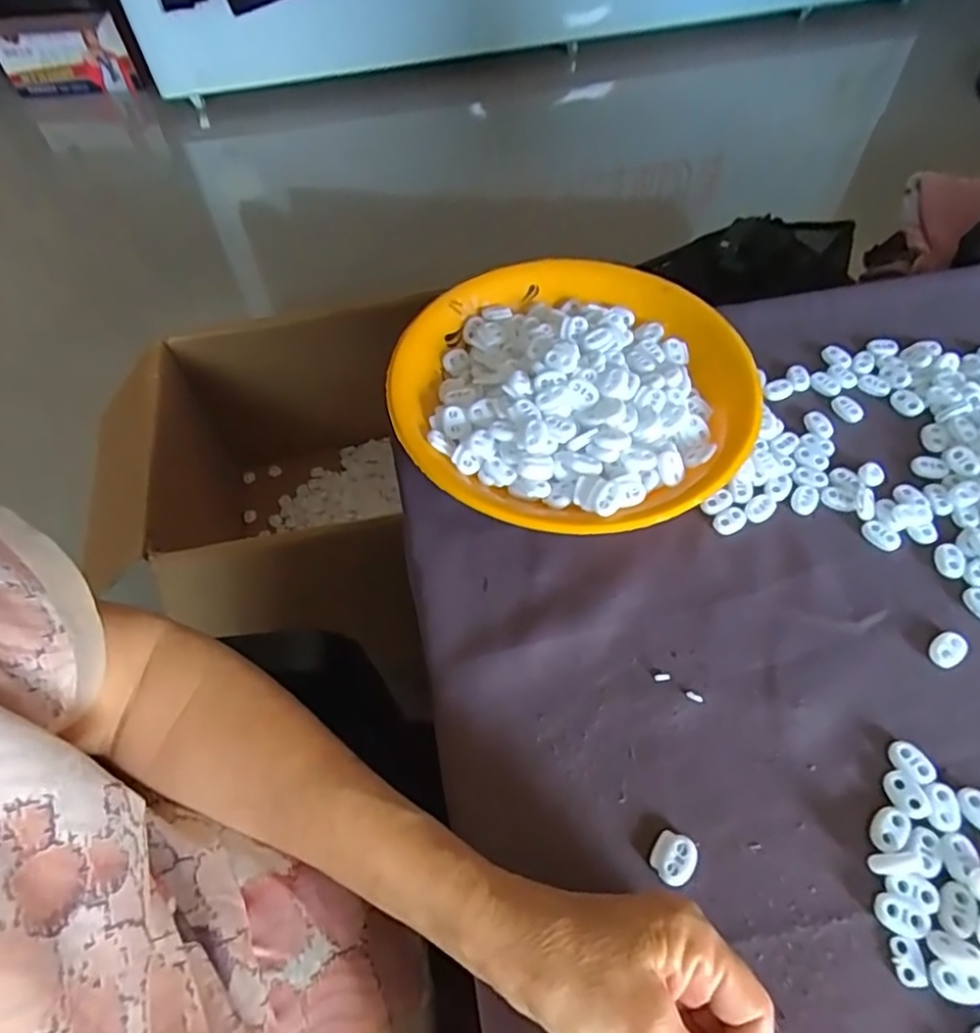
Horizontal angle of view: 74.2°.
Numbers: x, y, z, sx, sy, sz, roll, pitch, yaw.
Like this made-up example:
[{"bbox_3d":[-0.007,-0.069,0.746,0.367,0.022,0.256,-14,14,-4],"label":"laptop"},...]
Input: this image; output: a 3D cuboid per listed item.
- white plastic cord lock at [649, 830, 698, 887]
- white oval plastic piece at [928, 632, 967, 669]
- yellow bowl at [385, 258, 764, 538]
[{"bbox_3d":[0.088,0.164,0.311,0.021,0.005,0.023,31,62,19],"label":"white plastic cord lock"},{"bbox_3d":[0.256,0.074,0.361,0.024,0.006,0.016,-24,59,-14],"label":"white oval plastic piece"},{"bbox_3d":[0.054,-0.088,0.447,0.231,0.046,0.238,0,57,1],"label":"yellow bowl"}]

